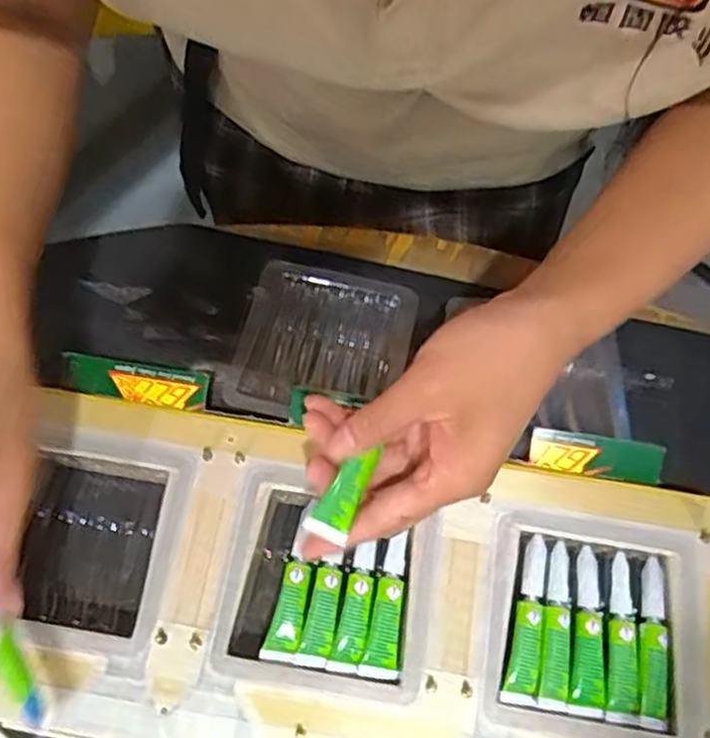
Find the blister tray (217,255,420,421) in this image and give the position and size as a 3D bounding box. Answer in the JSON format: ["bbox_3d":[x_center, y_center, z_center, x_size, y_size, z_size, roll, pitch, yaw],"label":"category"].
[{"bbox_3d":[-0.021,-0.016,0.460,0.103,0.014,0.104,14,67,4],"label":"blister tray"}]

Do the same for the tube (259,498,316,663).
[{"bbox_3d":[-0.031,0.111,0.381,0.017,0.013,0.080,13,67,4],"label":"tube"}]

